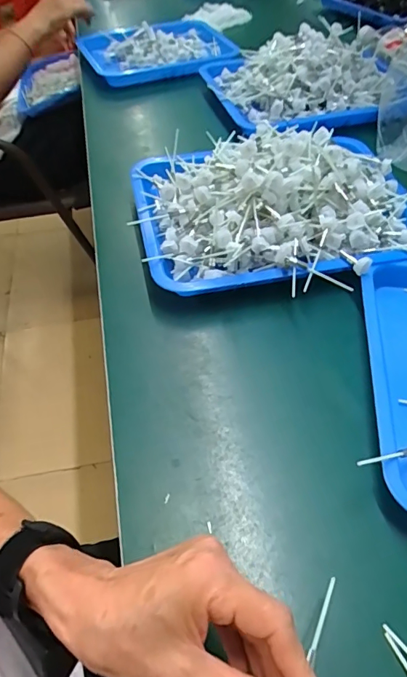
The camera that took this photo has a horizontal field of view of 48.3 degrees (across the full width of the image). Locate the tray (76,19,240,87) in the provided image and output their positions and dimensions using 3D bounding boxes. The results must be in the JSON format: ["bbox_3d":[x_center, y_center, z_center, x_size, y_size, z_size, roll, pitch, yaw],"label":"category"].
[{"bbox_3d":[-0.082,-0.589,0.916,0.304,0.035,0.224,-20,54,-16],"label":"tray"}]

